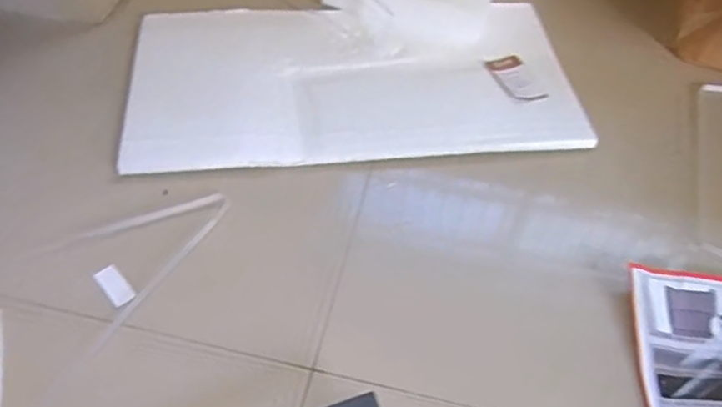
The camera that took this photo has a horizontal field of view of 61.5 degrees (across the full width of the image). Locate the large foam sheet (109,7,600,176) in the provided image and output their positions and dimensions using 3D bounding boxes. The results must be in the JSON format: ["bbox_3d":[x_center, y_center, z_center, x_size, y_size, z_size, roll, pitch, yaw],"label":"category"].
[{"bbox_3d":[-0.009,-0.166,0.793,0.557,0.017,0.286,-3,54,-5],"label":"large foam sheet"}]

